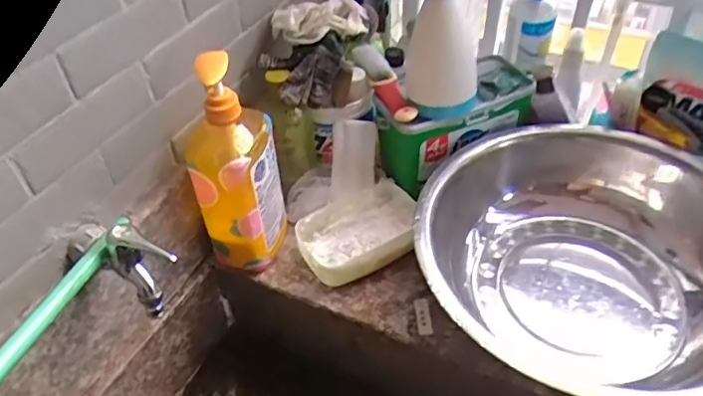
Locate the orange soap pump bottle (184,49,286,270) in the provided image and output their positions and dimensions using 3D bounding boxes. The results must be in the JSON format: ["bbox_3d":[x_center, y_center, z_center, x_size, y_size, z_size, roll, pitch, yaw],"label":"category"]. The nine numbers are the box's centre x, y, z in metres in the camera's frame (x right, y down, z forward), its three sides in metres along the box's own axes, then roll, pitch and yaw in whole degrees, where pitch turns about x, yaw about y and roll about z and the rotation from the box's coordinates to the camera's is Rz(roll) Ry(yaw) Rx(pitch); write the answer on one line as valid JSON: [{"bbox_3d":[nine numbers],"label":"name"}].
[{"bbox_3d":[-0.124,-0.032,0.635,0.070,0.266,0.092,11,46,13],"label":"orange soap pump bottle"}]

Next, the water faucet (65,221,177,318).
[{"bbox_3d":[-0.203,0.059,0.524,0.113,0.079,0.043,20,49,21],"label":"water faucet"}]

